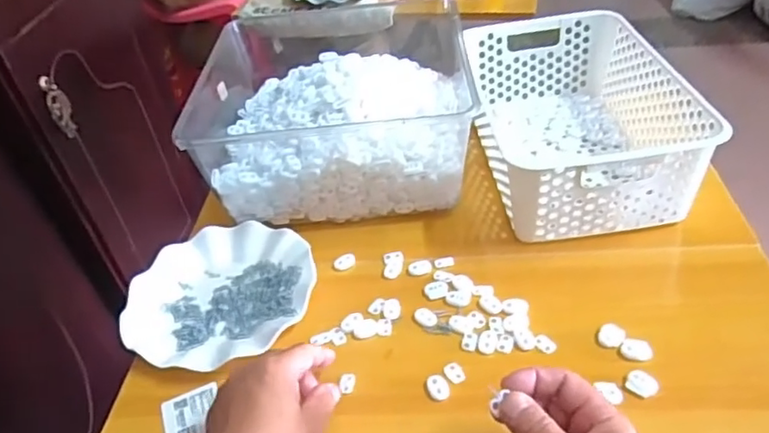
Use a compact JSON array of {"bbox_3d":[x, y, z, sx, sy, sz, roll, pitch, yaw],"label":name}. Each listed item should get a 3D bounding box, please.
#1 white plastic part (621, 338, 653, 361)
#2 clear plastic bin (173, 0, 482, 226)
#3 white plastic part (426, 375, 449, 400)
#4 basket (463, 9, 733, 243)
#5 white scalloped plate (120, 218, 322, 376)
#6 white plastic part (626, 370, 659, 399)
[{"bbox_3d":[0.209,0.110,0.493,0.023,0.011,0.018,12,45,21],"label":"white plastic part"},{"bbox_3d":[-0.066,-0.122,0.715,0.294,0.123,0.270,-5,41,2],"label":"clear plastic bin"},{"bbox_3d":[0.045,0.142,0.495,0.017,0.005,0.023,-8,41,0],"label":"white plastic part"},{"bbox_3d":[0.215,-0.112,0.673,0.187,0.114,0.301,-7,41,1],"label":"basket"},{"bbox_3d":[-0.162,0.075,0.590,0.180,0.026,0.175,-4,41,4],"label":"white scalloped plate"},{"bbox_3d":[0.204,0.132,0.471,0.023,0.011,0.016,21,48,28],"label":"white plastic part"}]

